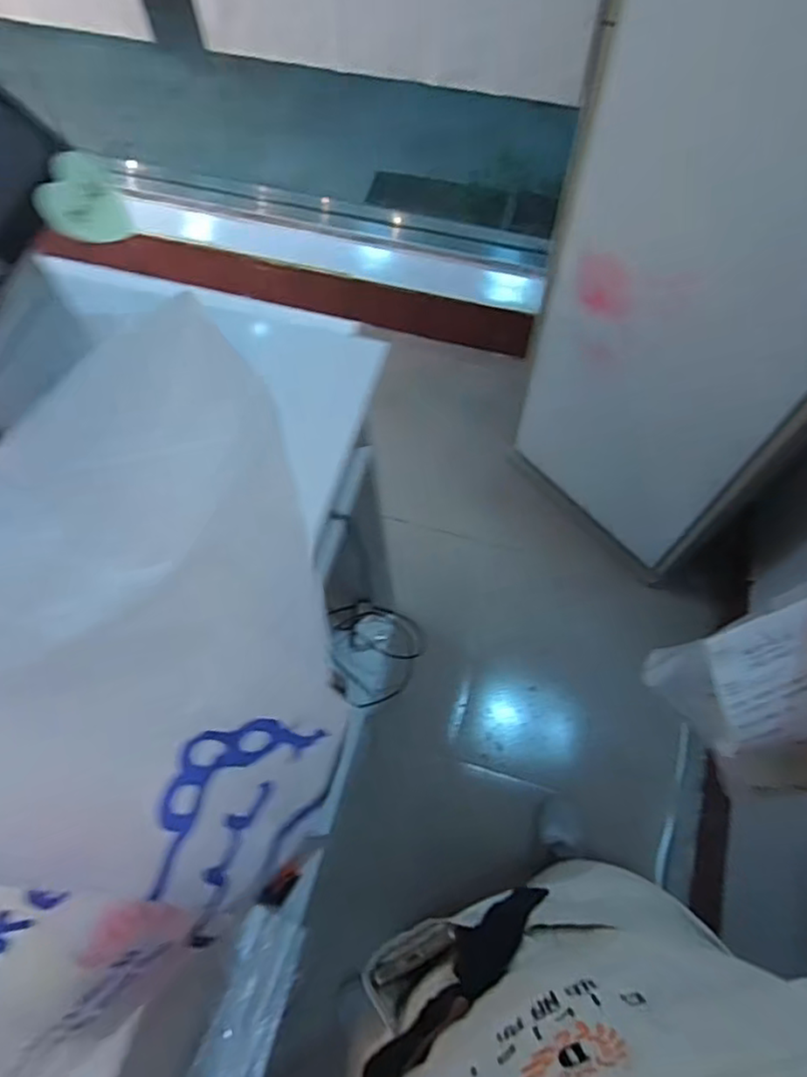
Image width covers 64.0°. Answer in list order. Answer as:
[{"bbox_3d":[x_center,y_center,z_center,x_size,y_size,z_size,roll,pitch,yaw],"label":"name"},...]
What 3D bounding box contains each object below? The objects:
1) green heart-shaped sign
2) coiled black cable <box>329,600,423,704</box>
[{"bbox_3d":[-0.255,-0.269,0.510,0.009,0.068,0.078,-13,21,36],"label":"green heart-shaped sign"},{"bbox_3d":[-0.053,0.227,1.298,0.195,0.143,0.175,-13,66,-4],"label":"coiled black cable"}]

